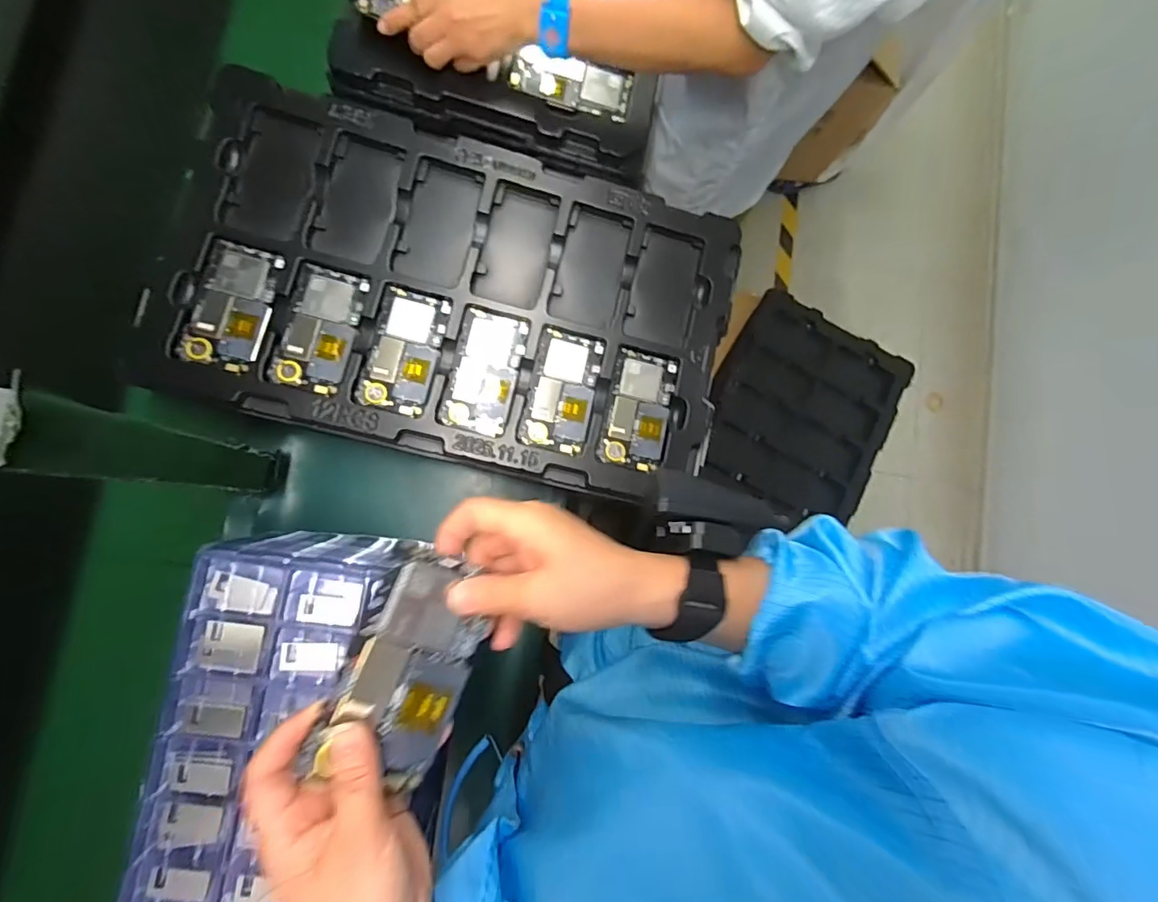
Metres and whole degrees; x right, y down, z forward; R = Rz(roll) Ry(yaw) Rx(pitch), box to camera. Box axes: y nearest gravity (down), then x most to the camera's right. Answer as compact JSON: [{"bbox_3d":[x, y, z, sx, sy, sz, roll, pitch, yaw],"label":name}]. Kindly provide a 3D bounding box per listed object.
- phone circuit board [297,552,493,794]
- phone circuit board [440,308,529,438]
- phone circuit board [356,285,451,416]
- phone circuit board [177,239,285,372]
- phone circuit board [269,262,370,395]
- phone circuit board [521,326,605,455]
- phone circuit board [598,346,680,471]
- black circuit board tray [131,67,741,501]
[{"bbox_3d":[-0.091,0.119,0.279,0.064,0.006,0.116,30,75,-22],"label":"phone circuit board"},{"bbox_3d":[-0.096,-0.082,0.523,0.065,0.009,0.126,12,83,-5],"label":"phone circuit board"},{"bbox_3d":[-0.176,-0.101,0.515,0.064,0.009,0.125,13,79,-8],"label":"phone circuit board"},{"bbox_3d":[-0.336,-0.142,0.493,0.067,0.005,0.122,14,80,-13],"label":"phone circuit board"},{"bbox_3d":[-0.257,-0.122,0.499,0.067,0.008,0.123,13,83,-5],"label":"phone circuit board"},{"bbox_3d":[-0.016,-0.063,0.533,0.066,0.008,0.127,12,83,-5],"label":"phone circuit board"},{"bbox_3d":[0.066,-0.045,0.543,0.066,0.006,0.125,14,83,-5],"label":"phone circuit board"},{"bbox_3d":[-0.115,-0.161,0.529,0.550,0.048,0.346,14,83,-5],"label":"black circuit board tray"}]

